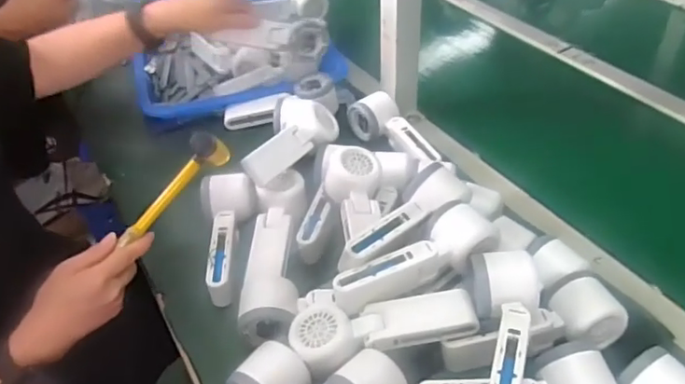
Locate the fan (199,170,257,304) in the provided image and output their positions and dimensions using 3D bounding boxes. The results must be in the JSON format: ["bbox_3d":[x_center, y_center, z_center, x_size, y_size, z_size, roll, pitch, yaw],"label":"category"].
[{"bbox_3d":[-0.137,0.049,0.629,0.064,0.055,0.152,0,42,3],"label":"fan"}]

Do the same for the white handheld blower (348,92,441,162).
[{"bbox_3d":[0.079,-0.089,0.778,0.164,0.045,0.073,30,51,31],"label":"white handheld blower"}]

